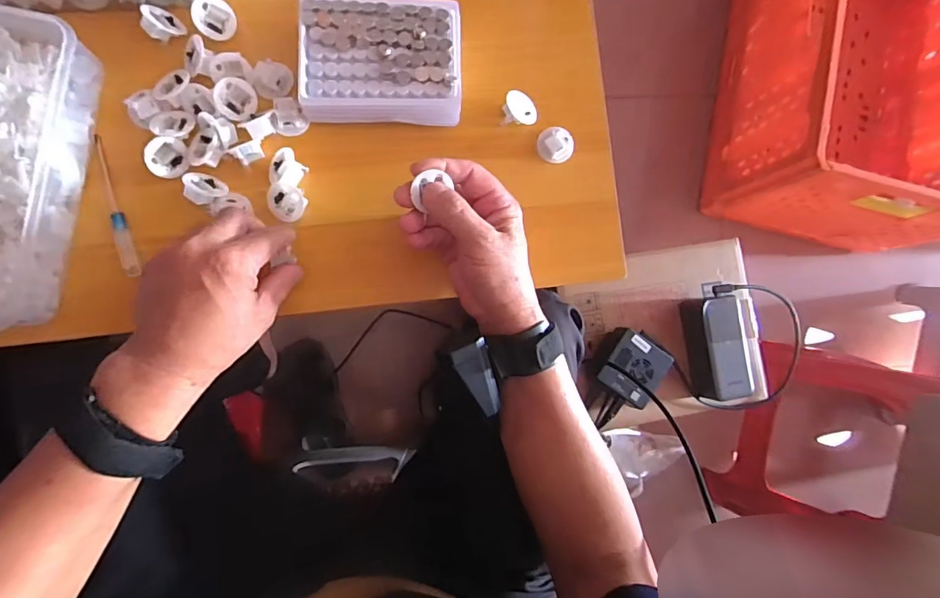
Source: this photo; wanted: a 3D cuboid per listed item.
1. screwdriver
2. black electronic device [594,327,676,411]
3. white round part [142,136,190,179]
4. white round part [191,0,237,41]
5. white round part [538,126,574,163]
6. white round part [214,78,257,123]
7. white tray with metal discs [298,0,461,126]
[{"bbox_3d":[-0.299,-0.078,0.400,0.012,0.014,0.120,-12,88,-9],"label":"screwdriver"},{"bbox_3d":[0.200,0.084,0.594,0.077,0.042,0.081,34,82,-5],"label":"black electronic device"},{"bbox_3d":[-0.252,-0.118,0.393,0.015,0.032,0.033,23,75,36],"label":"white round part"},{"bbox_3d":[-0.218,-0.239,0.402,0.034,0.015,0.034,-10,108,-33],"label":"white round part"},{"bbox_3d":[0.080,-0.141,0.435,0.031,0.020,0.029,0,86,-8],"label":"white round part"},{"bbox_3d":[-0.200,-0.169,0.401,0.033,0.016,0.033,-6,109,-35],"label":"white round part"},{"bbox_3d":[-0.075,-0.204,0.402,0.131,0.034,0.095,-1,86,-8],"label":"white tray with metal discs"}]

